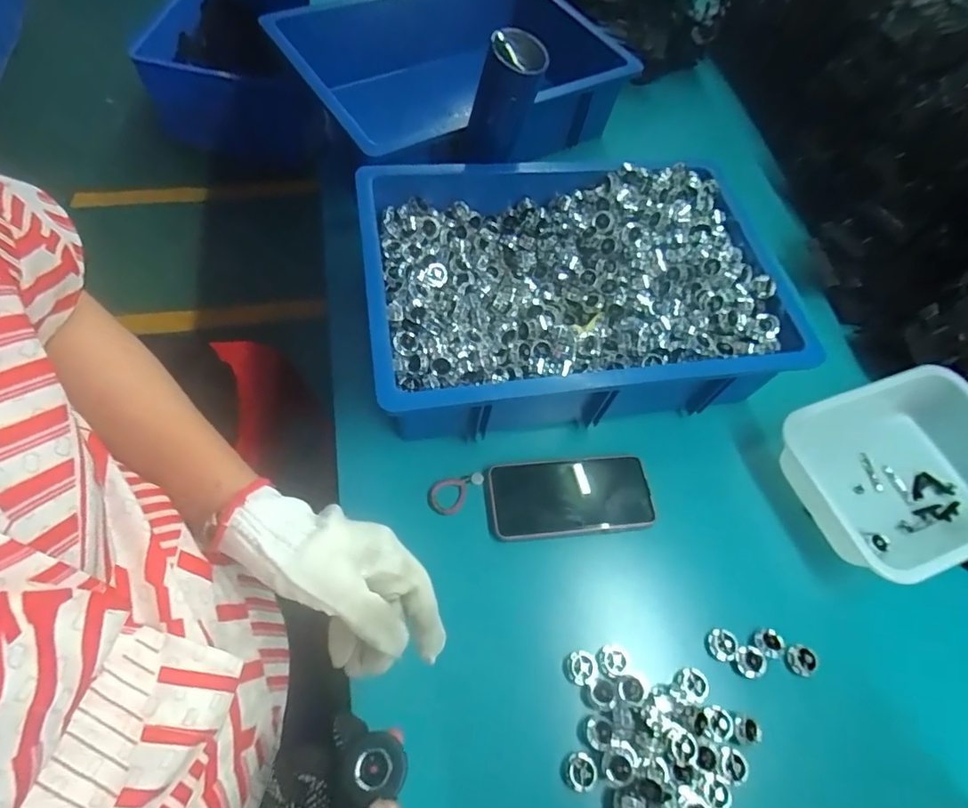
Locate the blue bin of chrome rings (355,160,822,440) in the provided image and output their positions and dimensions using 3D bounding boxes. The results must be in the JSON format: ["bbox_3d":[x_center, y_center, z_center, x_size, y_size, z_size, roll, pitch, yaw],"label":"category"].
[{"bbox_3d":[0.099,-0.127,0.603,0.454,0.129,0.312,-8,54,-12],"label":"blue bin of chrome rings"}]

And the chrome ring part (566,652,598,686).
[{"bbox_3d":[0.087,0.235,0.466,0.026,0.018,0.025,3,52,-4],"label":"chrome ring part"}]

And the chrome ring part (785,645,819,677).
[{"bbox_3d":[0.295,0.238,0.488,0.027,0.005,0.026,-26,59,-5],"label":"chrome ring part"}]

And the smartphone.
[{"bbox_3d":[0.088,0.094,0.540,0.165,0.017,0.079,-3,53,-8],"label":"smartphone"}]

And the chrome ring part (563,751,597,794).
[{"bbox_3d":[0.078,0.301,0.430,0.026,0.017,0.026,13,52,4],"label":"chrome ring part"}]

